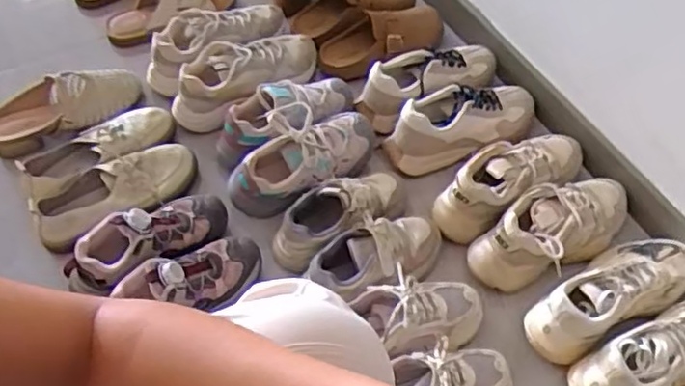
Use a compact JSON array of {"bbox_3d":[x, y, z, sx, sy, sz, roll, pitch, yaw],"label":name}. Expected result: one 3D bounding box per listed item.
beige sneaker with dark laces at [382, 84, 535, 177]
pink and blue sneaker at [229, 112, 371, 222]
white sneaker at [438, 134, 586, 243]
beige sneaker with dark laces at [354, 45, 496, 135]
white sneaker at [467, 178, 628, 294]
[{"bbox_3d":[0.190,-0.102,1.012,0.247,0.093,0.108,-9,57,-9],"label":"beige sneaker with dark laces"},{"bbox_3d":[-0.051,-0.047,0.954,0.234,0.098,0.092,-31,63,-21],"label":"pink and blue sneaker"},{"bbox_3d":[0.251,-0.024,0.950,0.259,0.082,0.090,-26,61,-19],"label":"white sneaker"},{"bbox_3d":[0.141,-0.184,1.058,0.249,0.080,0.093,-25,61,-18],"label":"beige sneaker with dark laces"},{"bbox_3d":[0.300,0.049,0.909,0.252,0.093,0.096,-24,61,-18],"label":"white sneaker"}]

